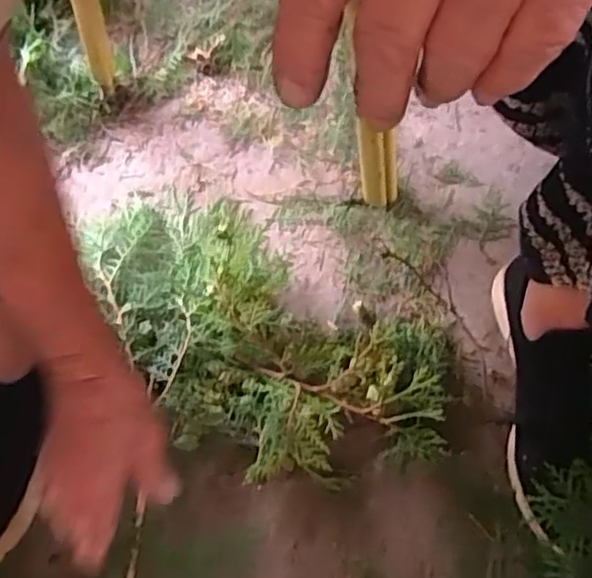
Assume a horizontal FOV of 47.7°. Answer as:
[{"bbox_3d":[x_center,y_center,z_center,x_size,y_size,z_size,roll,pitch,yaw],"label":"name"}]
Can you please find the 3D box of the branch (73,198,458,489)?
[{"bbox_3d":[-0.048,0.031,0.564,0.354,0.056,0.186,33,70,18],"label":"branch"}]

